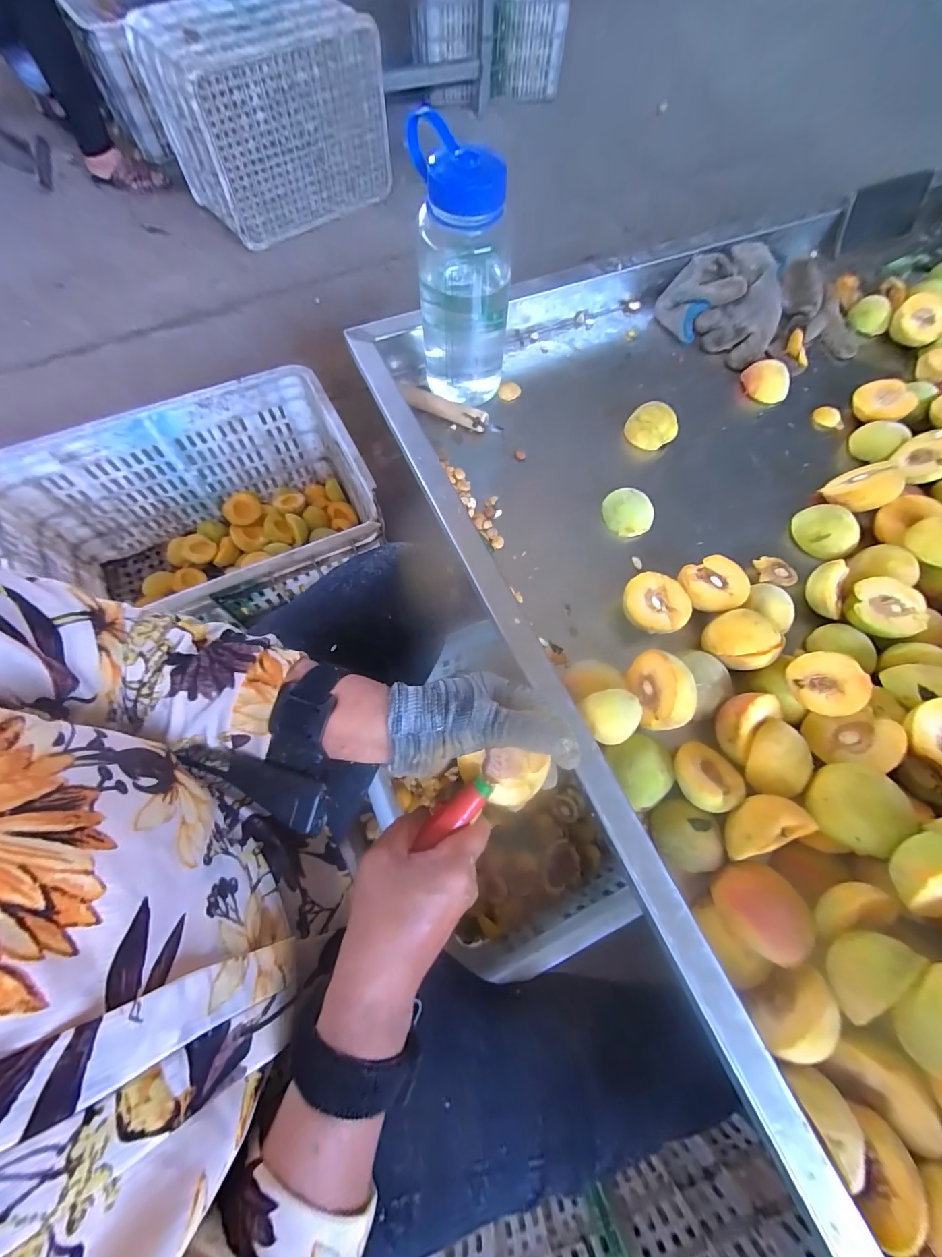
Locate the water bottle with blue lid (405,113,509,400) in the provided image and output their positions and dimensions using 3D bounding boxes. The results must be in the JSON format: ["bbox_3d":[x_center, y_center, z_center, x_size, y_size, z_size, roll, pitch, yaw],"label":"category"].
[{"bbox_3d":[-0.010,-0.343,0.458,0.100,0.224,0.089,6,68,0],"label":"water bottle with blue lid"}]

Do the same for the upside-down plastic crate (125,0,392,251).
[{"bbox_3d":[-0.520,-1.366,1.194,0.542,0.375,0.288,-32,73,-14],"label":"upside-down plastic crate"}]

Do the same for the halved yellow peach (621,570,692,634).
[{"bbox_3d":[0.179,-0.021,0.435,0.060,0.038,0.063,1,68,-2],"label":"halved yellow peach"}]

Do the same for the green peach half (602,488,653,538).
[{"bbox_3d":[0.173,-0.128,0.487,0.051,0.025,0.056,12,68,2],"label":"green peach half"}]

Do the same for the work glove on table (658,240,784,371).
[{"bbox_3d":[0.344,-0.443,0.586,0.155,0.062,0.150,32,71,10],"label":"work glove on table"}]

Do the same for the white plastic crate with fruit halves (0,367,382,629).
[{"bbox_3d":[-0.422,-0.147,0.753,0.498,0.280,0.340,-23,71,-11],"label":"white plastic crate with fruit halves"}]

